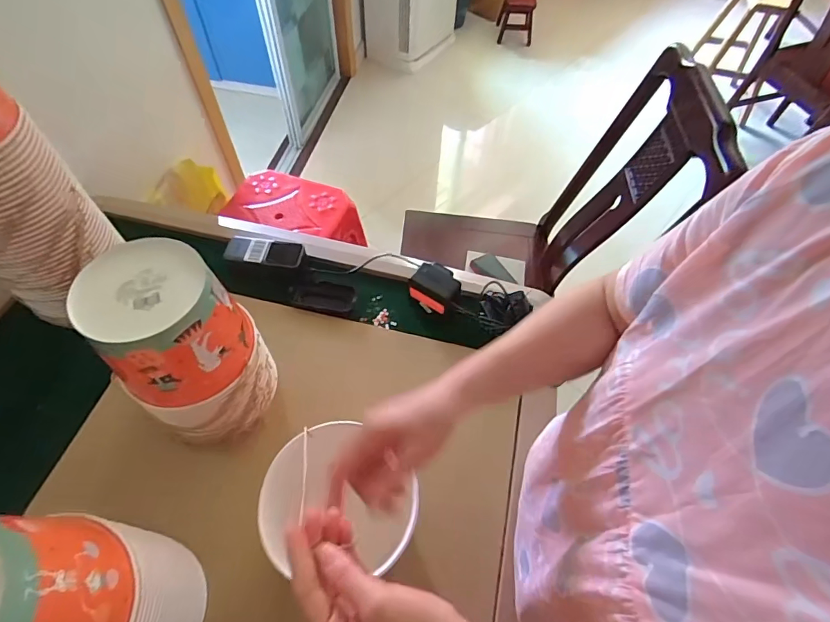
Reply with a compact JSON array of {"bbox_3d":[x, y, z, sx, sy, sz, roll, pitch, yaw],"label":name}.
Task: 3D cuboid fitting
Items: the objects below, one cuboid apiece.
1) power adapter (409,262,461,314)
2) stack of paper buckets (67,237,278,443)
[{"bbox_3d":[0.035,-0.035,0.725,0.077,0.060,0.058,26,60,14],"label":"power adapter"},{"bbox_3d":[-0.273,0.051,0.547,0.147,0.254,0.143,40,64,21],"label":"stack of paper buckets"}]

